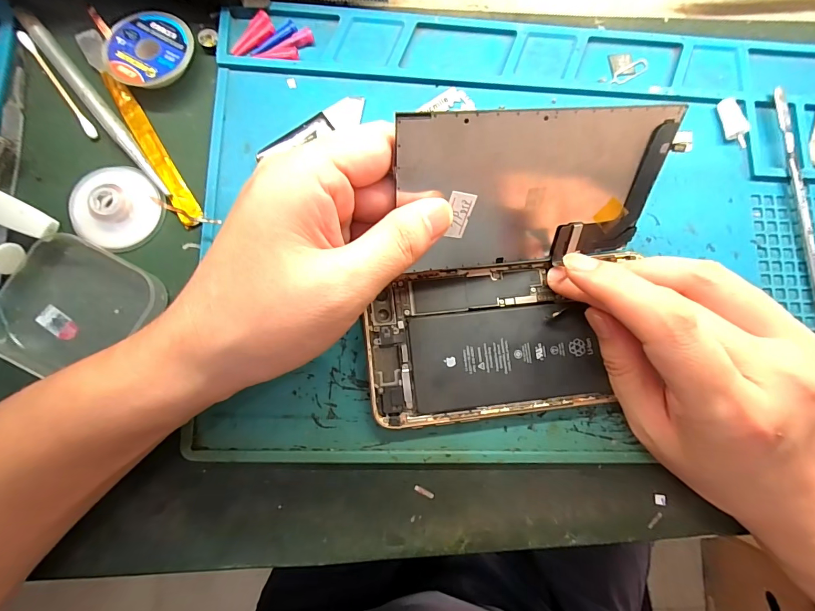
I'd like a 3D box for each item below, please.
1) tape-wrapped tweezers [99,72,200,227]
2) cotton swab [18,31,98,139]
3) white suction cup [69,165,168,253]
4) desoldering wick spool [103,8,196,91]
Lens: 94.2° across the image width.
[{"bbox_3d":[-0.133,-0.081,0.199,0.010,0.005,0.093,-31,86,-7],"label":"tape-wrapped tweezers"},{"bbox_3d":[-0.182,-0.115,0.198,0.005,0.005,0.067,-36,87,-7],"label":"cotton swab"},{"bbox_3d":[-0.145,-0.050,0.188,0.037,0.009,0.041,30,82,0],"label":"white suction cup"},{"bbox_3d":[-0.135,-0.134,0.199,0.043,0.010,0.044,0,83,-4],"label":"desoldering wick spool"}]

